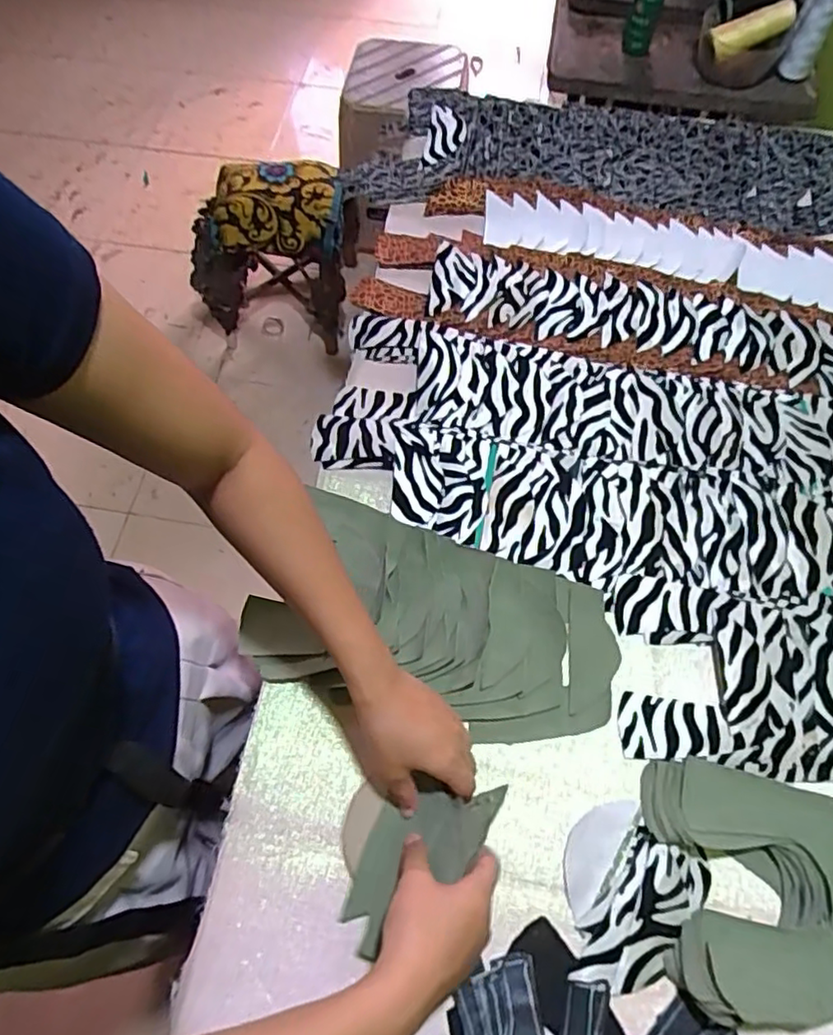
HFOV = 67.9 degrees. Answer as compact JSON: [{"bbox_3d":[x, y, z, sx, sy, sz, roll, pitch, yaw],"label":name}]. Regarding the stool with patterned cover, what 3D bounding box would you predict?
[{"bbox_3d":[-0.345,-0.627,1.487,0.393,0.343,0.252,-1,65,-1],"label":"stool with patterned cover"}]

